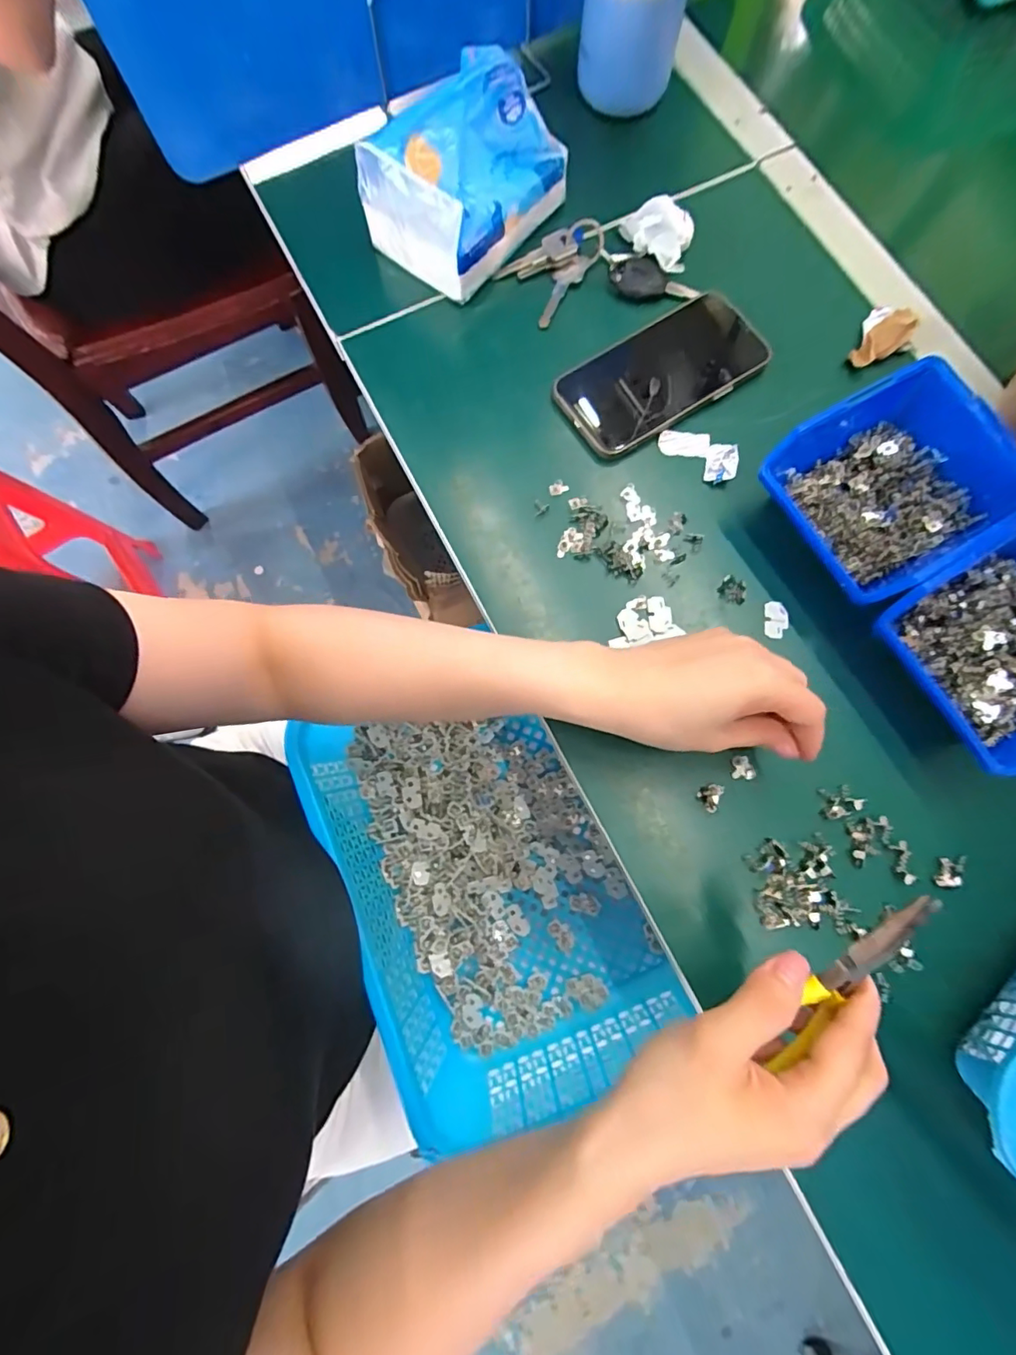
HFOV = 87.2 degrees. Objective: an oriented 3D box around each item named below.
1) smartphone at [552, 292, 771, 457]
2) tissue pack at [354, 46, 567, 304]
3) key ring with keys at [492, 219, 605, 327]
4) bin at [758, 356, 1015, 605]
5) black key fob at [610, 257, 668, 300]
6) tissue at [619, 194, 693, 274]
[{"bbox_3d":[0.116,-0.232,0.405,0.155,0.016,0.080,-32,80,-7],"label":"smartphone"},{"bbox_3d":[-0.035,-0.380,0.401,0.095,0.084,0.133,40,81,8],"label":"tissue pack"},{"bbox_3d":[0.038,-0.334,0.425,0.062,0.013,0.099,41,81,8],"label":"key ring with keys"},{"bbox_3d":[0.252,-0.123,0.360,0.133,0.064,0.119,-30,80,-6],"label":"bin"},{"bbox_3d":[0.105,-0.322,0.428,0.044,0.008,0.032,11,78,2],"label":"black key fob"},{"bbox_3d":[0.119,-0.356,0.423,0.056,0.026,0.046,16,78,3],"label":"tissue"}]

